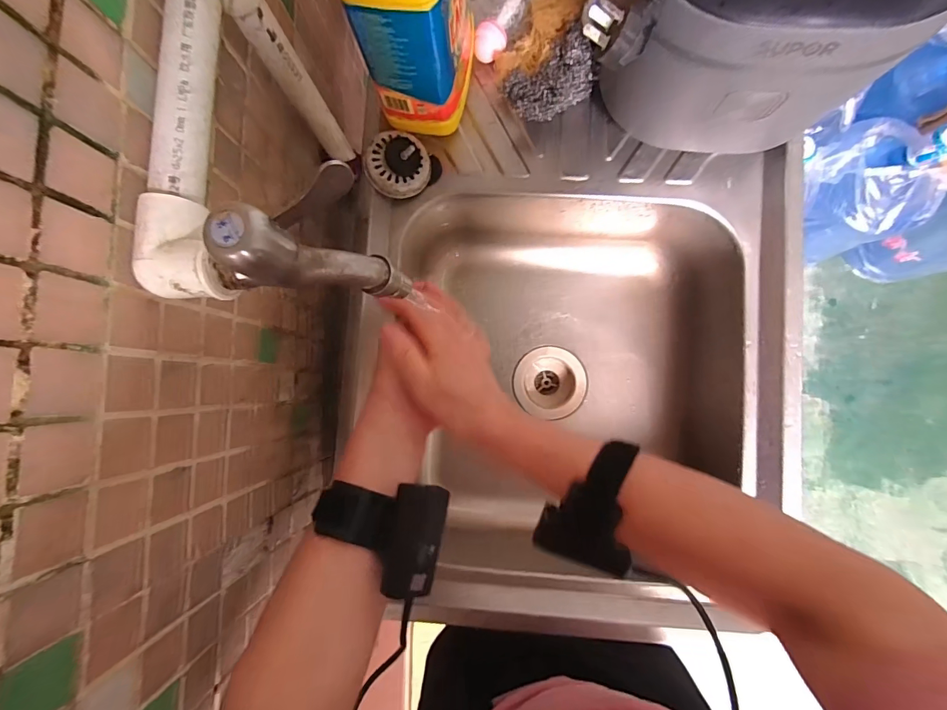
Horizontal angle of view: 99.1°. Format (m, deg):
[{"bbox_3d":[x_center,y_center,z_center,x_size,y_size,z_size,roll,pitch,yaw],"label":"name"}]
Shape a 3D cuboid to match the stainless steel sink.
[{"bbox_3d":[0.128,0.008,0.526,0.475,0.176,0.486,-3,85,3],"label":"stainless steel sink"}]

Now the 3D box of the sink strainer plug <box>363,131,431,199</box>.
[{"bbox_3d":[-0.086,-0.217,0.458,0.071,0.036,0.067,0,85,3],"label":"sink strainer plug"}]

